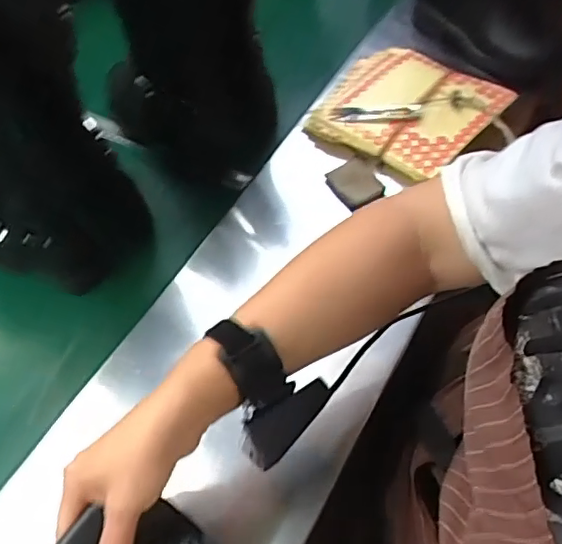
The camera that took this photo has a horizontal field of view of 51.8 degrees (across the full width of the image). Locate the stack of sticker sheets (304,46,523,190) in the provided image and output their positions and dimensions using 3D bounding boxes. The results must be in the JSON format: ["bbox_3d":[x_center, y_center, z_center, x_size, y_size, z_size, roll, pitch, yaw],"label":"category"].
[{"bbox_3d":[0.154,-0.206,0.717,0.192,0.031,0.201,35,65,25],"label":"stack of sticker sheets"}]

